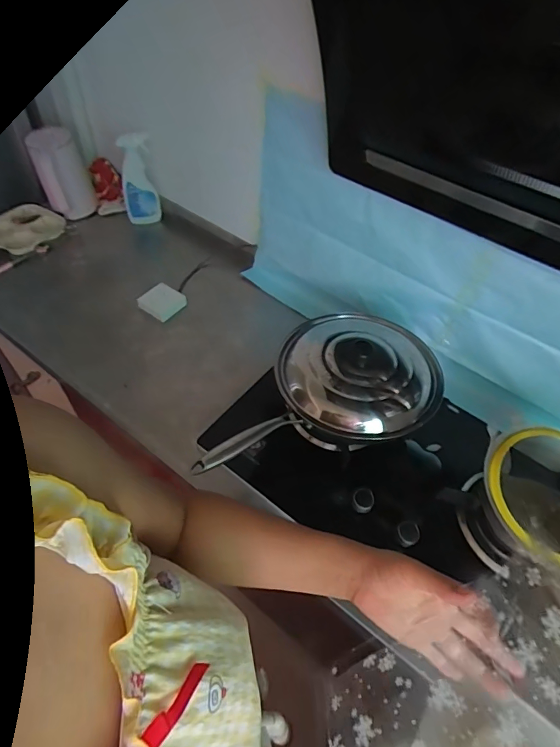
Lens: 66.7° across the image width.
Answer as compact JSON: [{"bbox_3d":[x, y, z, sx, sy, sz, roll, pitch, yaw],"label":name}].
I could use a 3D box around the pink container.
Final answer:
[{"bbox_3d":[-0.583,-0.539,1.158,0.128,0.203,0.095,-19,57,-19],"label":"pink container"}]

